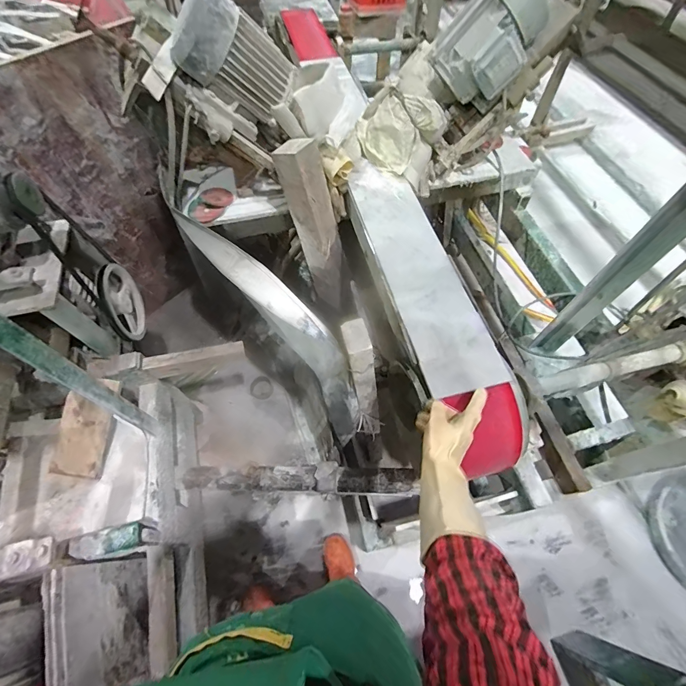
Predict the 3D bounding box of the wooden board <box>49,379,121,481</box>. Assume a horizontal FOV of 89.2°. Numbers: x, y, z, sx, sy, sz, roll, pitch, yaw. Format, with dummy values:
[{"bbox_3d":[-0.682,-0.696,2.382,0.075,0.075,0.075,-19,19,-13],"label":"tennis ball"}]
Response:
[{"bbox_3d":[-0.652,0.211,0.877,0.121,0.014,0.239,7,83,-4],"label":"wooden board"}]

